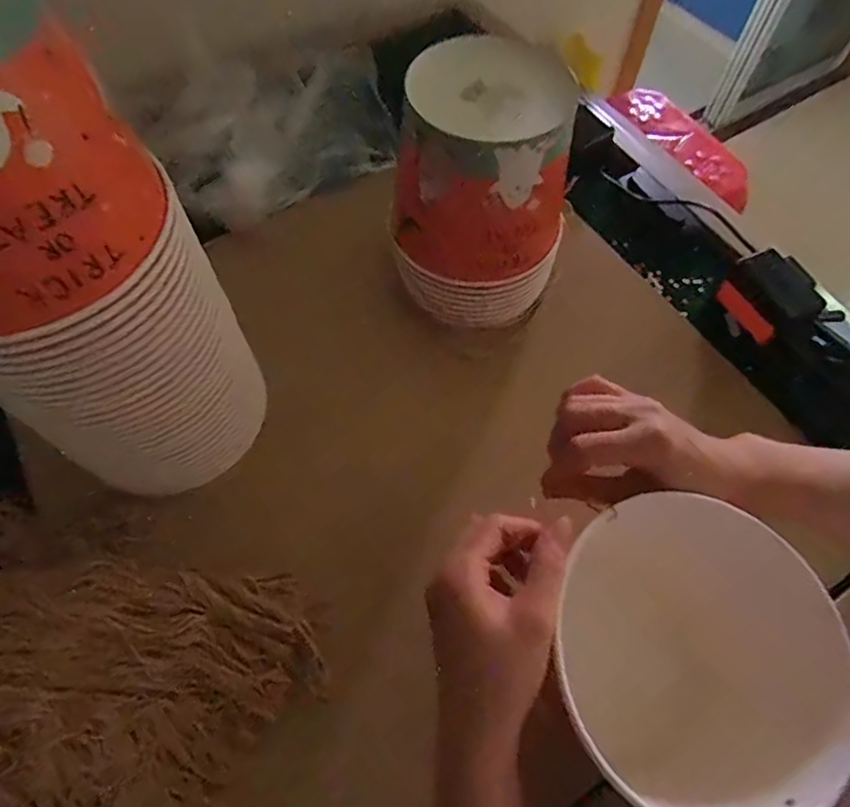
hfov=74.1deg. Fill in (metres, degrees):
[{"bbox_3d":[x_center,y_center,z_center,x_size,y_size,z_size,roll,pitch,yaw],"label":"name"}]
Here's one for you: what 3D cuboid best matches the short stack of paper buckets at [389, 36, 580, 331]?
[{"bbox_3d":[0.052,-0.169,0.484,0.133,0.202,0.136,28,65,14],"label":"short stack of paper buckets"}]

